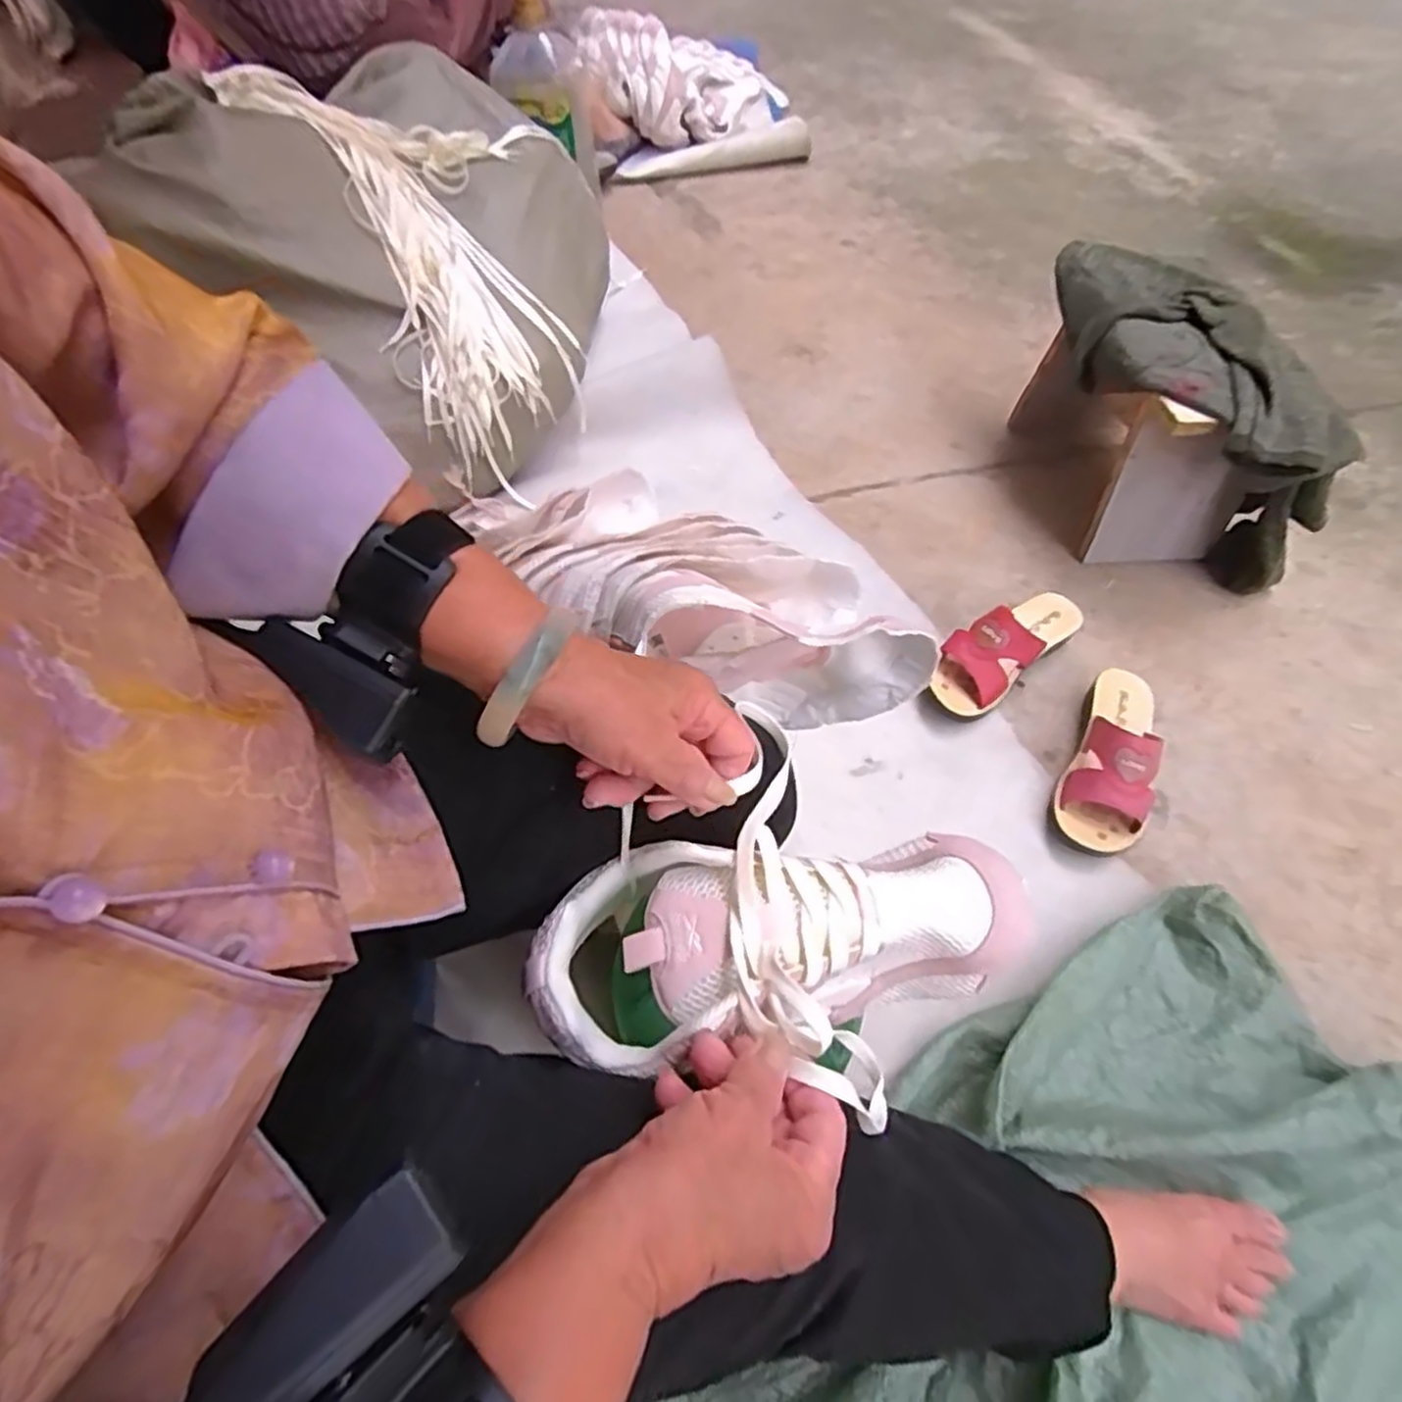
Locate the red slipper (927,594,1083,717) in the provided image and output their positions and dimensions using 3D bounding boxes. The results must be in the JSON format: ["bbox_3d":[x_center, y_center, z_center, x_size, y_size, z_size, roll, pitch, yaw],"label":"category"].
[{"bbox_3d":[0.351,-0.068,0.858,0.221,0.080,0.083,-37,63,-19],"label":"red slipper"}]

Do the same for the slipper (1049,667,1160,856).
[{"bbox_3d":[0.434,0.055,0.775,0.079,0.083,0.214,25,62,18],"label":"slipper"}]

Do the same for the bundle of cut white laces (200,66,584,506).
[{"bbox_3d":[-0.336,-0.558,0.929,0.323,0.078,0.533,-23,91,-14],"label":"bundle of cut white laces"}]

